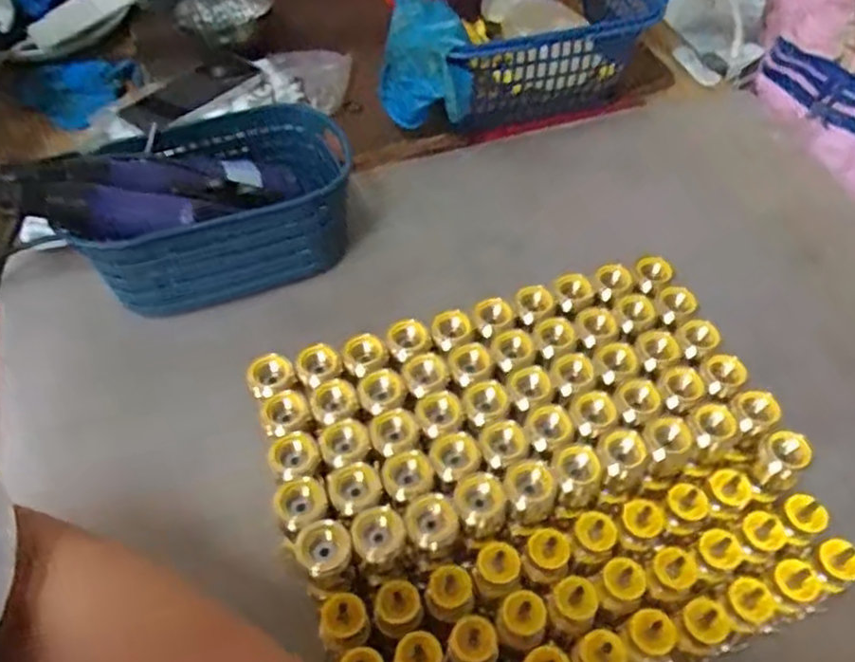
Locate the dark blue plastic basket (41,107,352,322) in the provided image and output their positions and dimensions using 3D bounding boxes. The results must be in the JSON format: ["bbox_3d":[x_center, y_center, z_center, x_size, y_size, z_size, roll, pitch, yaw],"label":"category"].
[{"bbox_3d":[-0.172,-0.114,0.638,0.220,0.086,0.154,-11,54,-9],"label":"dark blue plastic basket"}]

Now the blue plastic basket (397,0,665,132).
[{"bbox_3d":[0.098,-0.324,0.777,0.210,0.119,0.197,-11,54,-9],"label":"blue plastic basket"}]

